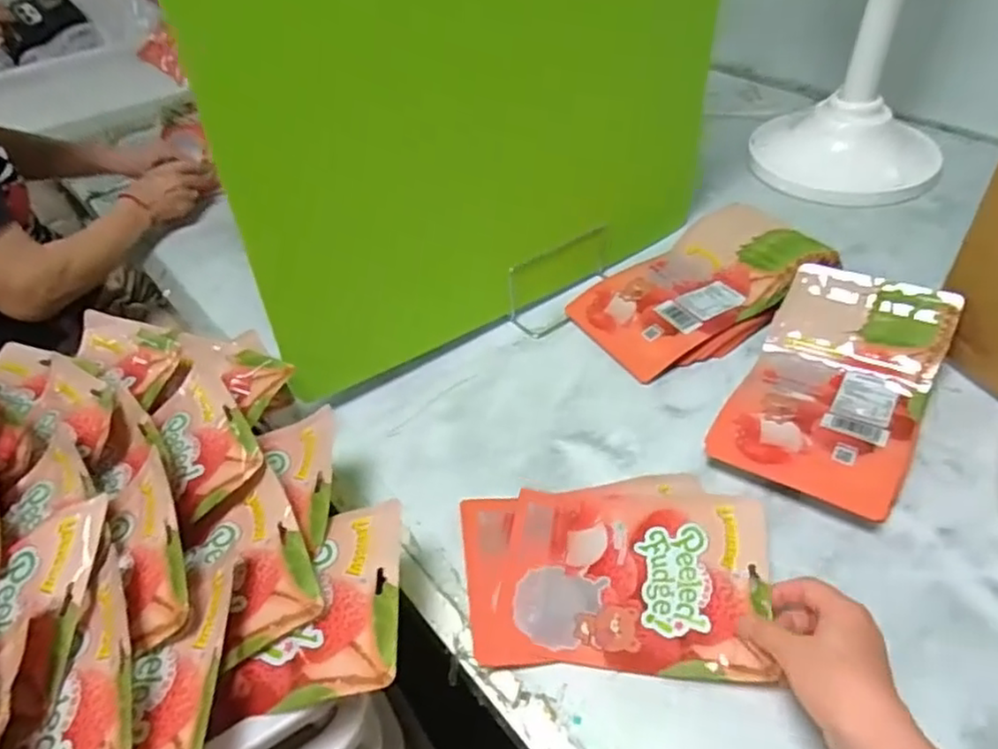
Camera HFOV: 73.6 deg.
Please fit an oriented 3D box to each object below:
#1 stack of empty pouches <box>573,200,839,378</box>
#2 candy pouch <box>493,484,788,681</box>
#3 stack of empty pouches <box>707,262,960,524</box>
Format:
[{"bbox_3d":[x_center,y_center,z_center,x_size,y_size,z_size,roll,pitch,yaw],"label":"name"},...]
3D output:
[{"bbox_3d":[0.243,-0.109,0.803,0.286,0.077,0.171,-21,46,-16],"label":"stack of empty pouches"},{"bbox_3d":[0.111,0.165,0.560,0.222,0.032,0.160,4,44,9],"label":"candy pouch"},{"bbox_3d":[0.333,0.011,0.662,0.167,0.092,0.262,23,50,26],"label":"stack of empty pouches"}]

